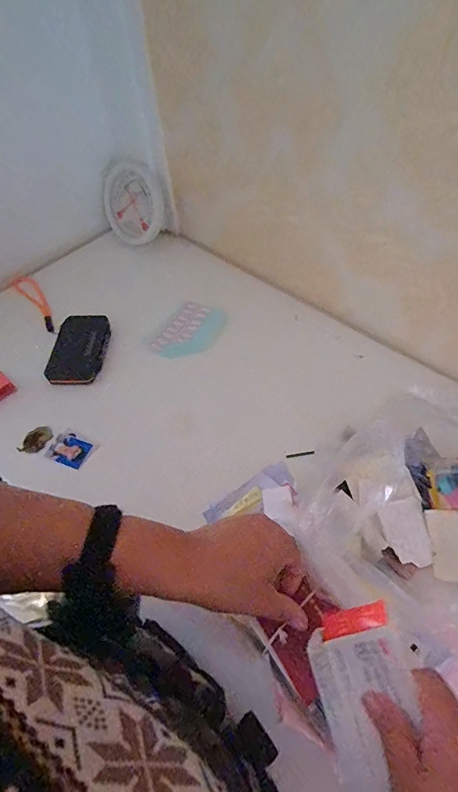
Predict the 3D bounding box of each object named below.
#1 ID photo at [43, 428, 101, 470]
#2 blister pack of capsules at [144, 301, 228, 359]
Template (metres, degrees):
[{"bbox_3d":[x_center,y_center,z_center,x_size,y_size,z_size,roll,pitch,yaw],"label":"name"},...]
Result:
[{"bbox_3d":[-0.200,0.068,0.530,0.057,0.004,0.045,23,60,18],"label":"ID photo"},{"bbox_3d":[-0.058,-0.098,0.639,0.087,0.008,0.120,30,62,22],"label":"blister pack of capsules"}]

